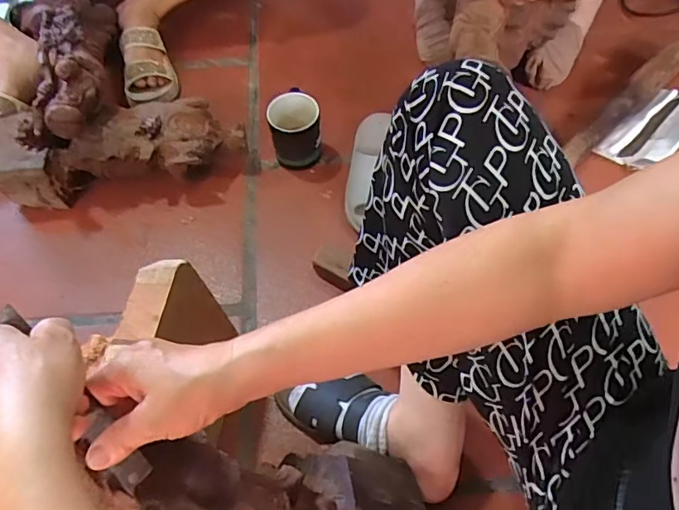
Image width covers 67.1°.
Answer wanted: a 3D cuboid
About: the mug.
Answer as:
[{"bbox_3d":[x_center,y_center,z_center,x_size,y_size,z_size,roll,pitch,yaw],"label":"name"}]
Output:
[{"bbox_3d":[-0.072,-0.206,0.832,0.080,0.104,0.088,-10,59,-4],"label":"mug"}]

